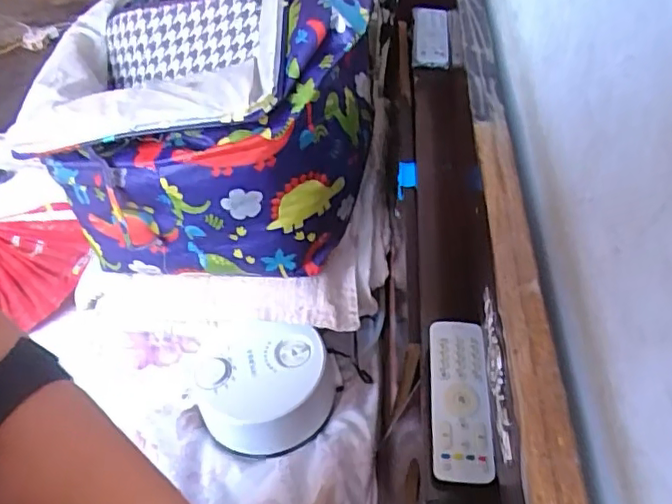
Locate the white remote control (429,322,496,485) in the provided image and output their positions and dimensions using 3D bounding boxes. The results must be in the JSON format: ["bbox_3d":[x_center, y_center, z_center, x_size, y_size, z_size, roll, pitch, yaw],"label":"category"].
[{"bbox_3d":[0.118,0.137,0.569,0.055,0.017,0.156,2,47,4],"label":"white remote control"}]

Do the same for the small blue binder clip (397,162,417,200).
[{"bbox_3d":[0.101,-0.100,0.854,0.026,0.058,0.026,-1,47,1],"label":"small blue binder clip"}]

